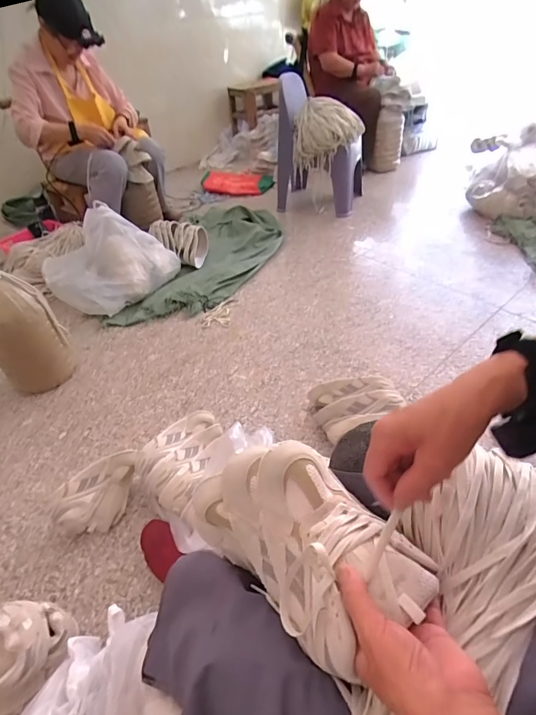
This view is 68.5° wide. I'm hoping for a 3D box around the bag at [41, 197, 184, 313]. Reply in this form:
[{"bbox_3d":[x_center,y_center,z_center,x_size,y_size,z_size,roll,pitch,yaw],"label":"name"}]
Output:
[{"bbox_3d":[-0.677,-0.422,1.644,0.454,0.246,0.467,29,53,32],"label":"bag"}]

